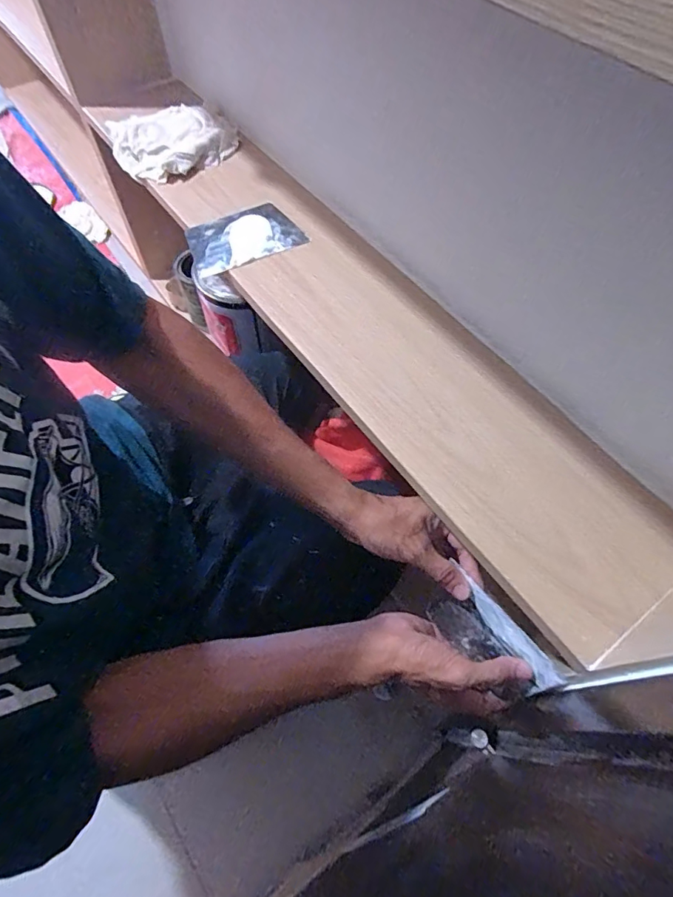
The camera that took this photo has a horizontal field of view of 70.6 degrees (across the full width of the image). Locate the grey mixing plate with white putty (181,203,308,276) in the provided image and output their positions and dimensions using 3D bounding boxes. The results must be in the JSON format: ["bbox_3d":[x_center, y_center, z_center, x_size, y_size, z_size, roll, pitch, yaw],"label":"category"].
[{"bbox_3d":[-0.114,-0.255,0.573,0.131,0.006,0.088,-26,65,-12],"label":"grey mixing plate with white putty"}]

